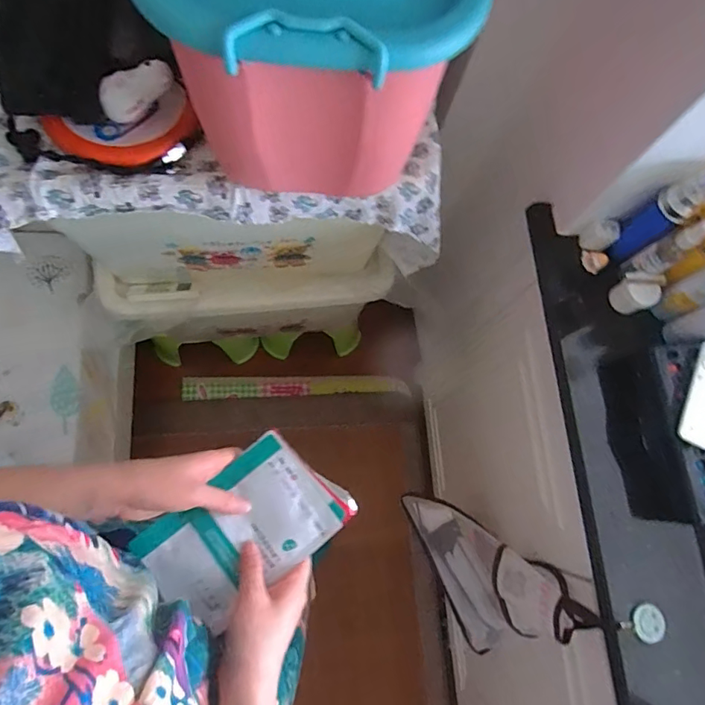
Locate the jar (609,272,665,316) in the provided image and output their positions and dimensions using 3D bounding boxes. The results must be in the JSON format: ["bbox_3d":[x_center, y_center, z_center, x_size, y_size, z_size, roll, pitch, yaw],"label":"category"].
[{"bbox_3d":[0.394,-0.083,0.667,0.049,0.054,0.041,21,74,4],"label":"jar"}]

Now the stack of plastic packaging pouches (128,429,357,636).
[{"bbox_3d":[-0.104,0.172,0.468,0.179,0.021,0.118,-39,79,-12],"label":"stack of plastic packaging pouches"}]

